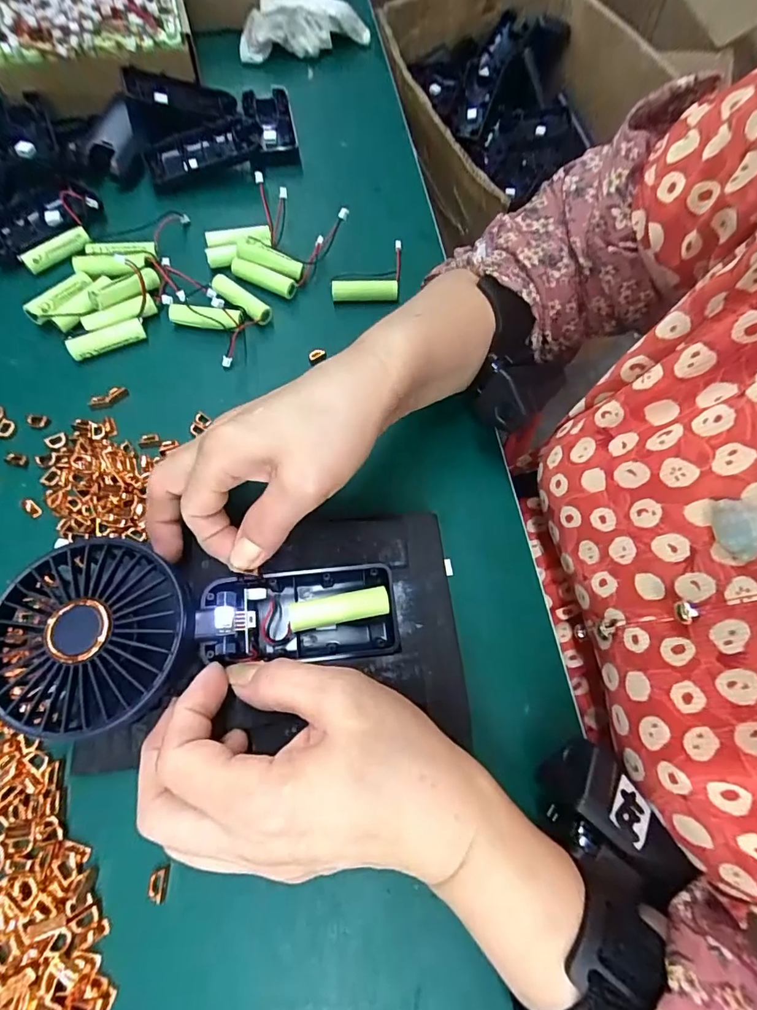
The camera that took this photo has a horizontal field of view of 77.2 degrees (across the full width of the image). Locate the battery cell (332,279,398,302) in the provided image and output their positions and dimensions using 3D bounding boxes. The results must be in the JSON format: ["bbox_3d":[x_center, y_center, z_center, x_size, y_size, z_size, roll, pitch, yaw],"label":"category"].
[{"bbox_3d":[-0.010,-0.160,0.354,0.048,0.013,0.011,-2,69,-4],"label":"battery cell"}]

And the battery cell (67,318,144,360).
[{"bbox_3d":[-0.187,-0.115,0.326,0.049,0.011,0.014,-27,72,-12],"label":"battery cell"}]

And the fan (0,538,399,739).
[{"bbox_3d":[-0.082,0.058,0.232,0.179,0.030,0.079,-2,68,-11],"label":"fan"}]

